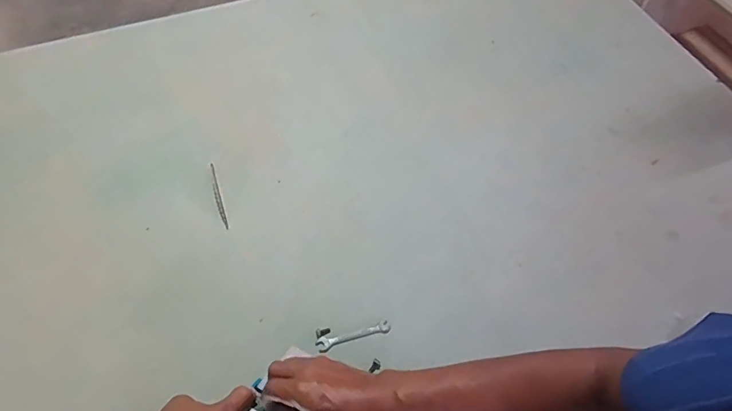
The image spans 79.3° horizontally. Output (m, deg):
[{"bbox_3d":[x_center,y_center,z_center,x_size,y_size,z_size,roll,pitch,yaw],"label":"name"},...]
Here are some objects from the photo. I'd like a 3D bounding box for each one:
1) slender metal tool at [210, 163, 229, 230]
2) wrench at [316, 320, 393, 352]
[{"bbox_3d":[-0.272,-0.018,0.810,0.012,0.007,0.148,-18,59,-11],"label":"slender metal tool"},{"bbox_3d":[-0.018,0.201,0.679,0.113,0.004,0.024,-12,60,-7],"label":"wrench"}]

